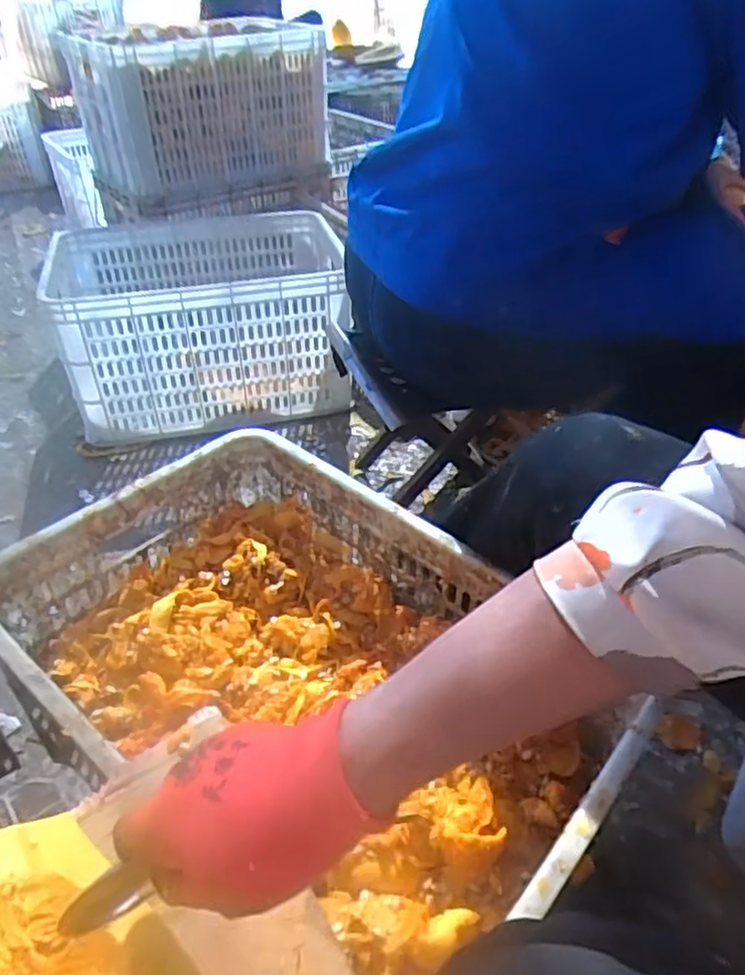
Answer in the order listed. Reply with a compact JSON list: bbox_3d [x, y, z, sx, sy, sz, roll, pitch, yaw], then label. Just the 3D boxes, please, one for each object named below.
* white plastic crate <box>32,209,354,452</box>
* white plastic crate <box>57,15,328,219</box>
[{"bbox_3d":[-0.305,-0.324,1.275,0.496,0.261,0.383,-10,41,-11],"label":"white plastic crate"},{"bbox_3d":[-0.354,-0.813,1.468,0.508,0.328,0.287,-26,46,-27],"label":"white plastic crate"}]

